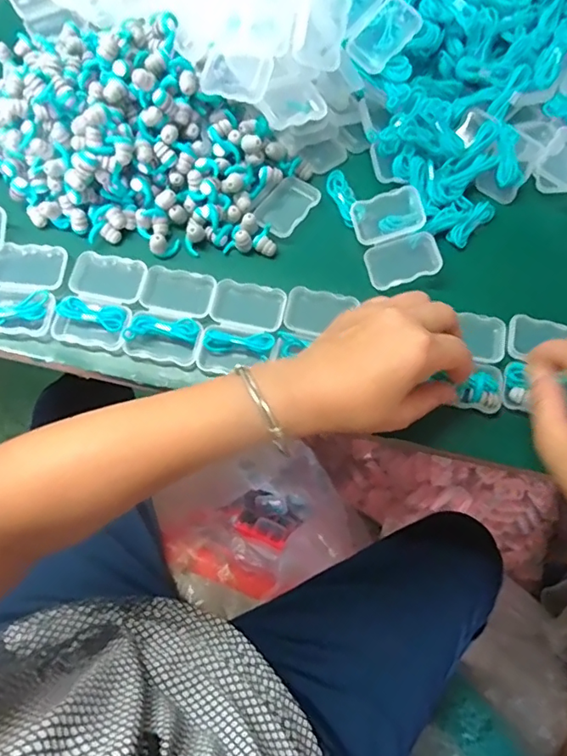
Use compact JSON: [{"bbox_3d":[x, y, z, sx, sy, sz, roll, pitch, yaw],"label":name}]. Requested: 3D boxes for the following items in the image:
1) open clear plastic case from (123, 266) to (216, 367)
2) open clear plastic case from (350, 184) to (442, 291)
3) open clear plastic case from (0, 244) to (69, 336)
[{"bbox_3d":[-0.085,-0.047,0.399,0.054,0.027,0.076,11,71,2],"label":"open clear plastic case"},{"bbox_3d":[0.089,-0.112,0.408,0.055,0.014,0.074,-16,72,-7],"label":"open clear plastic case"},{"bbox_3d":[-0.199,-0.070,0.393,0.054,0.013,0.073,2,71,-1],"label":"open clear plastic case"}]

